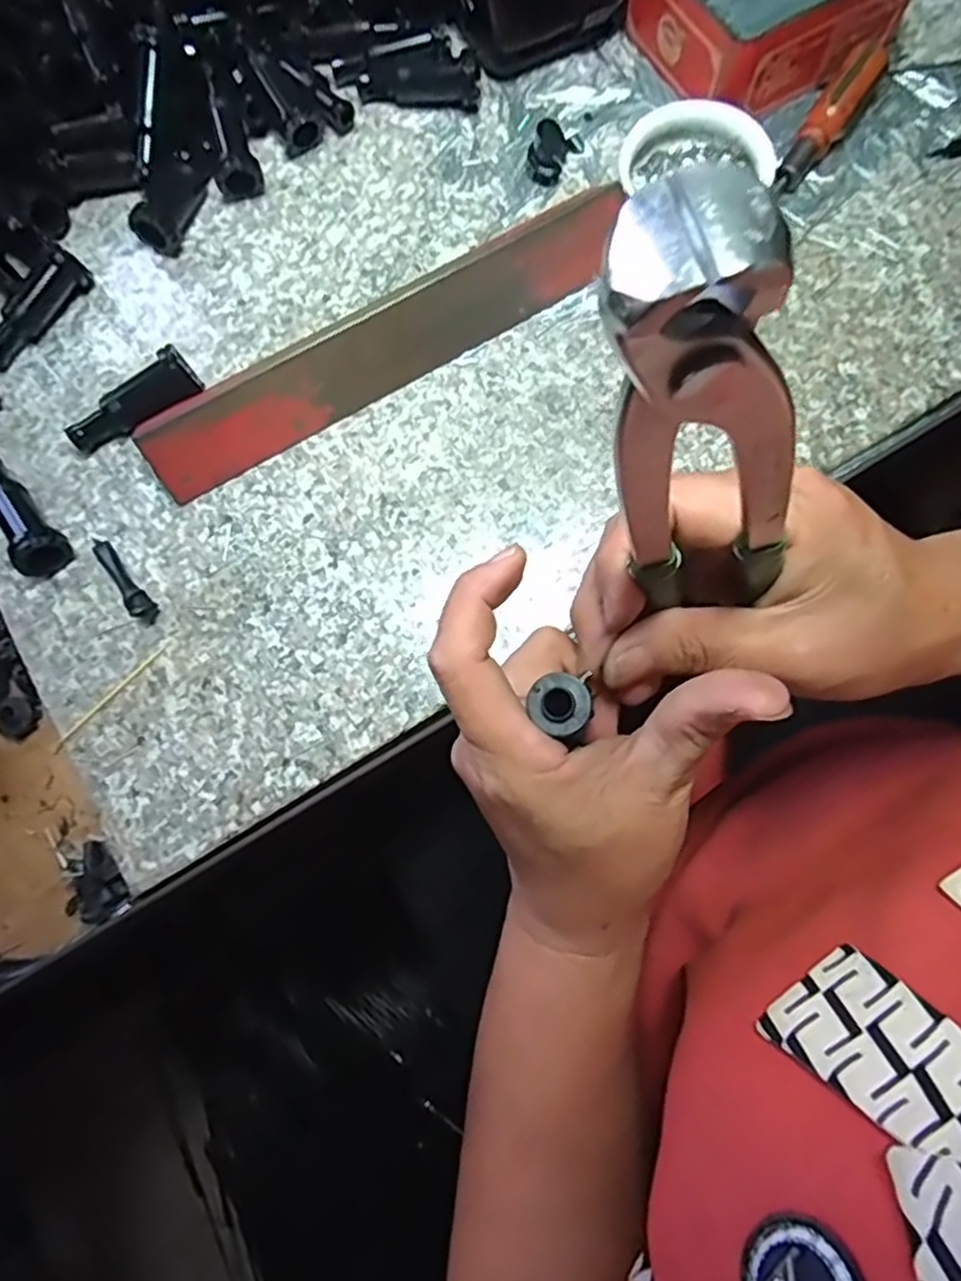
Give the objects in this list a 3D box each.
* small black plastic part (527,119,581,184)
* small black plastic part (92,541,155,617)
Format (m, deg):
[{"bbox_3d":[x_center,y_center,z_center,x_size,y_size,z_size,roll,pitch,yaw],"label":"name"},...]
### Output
[{"bbox_3d":[0.038,-0.255,0.363,0.017,0.022,0.031,33,81,9],"label":"small black plastic part"},{"bbox_3d":[-0.168,-0.030,0.328,0.010,0.009,0.047,-39,78,-6],"label":"small black plastic part"}]

